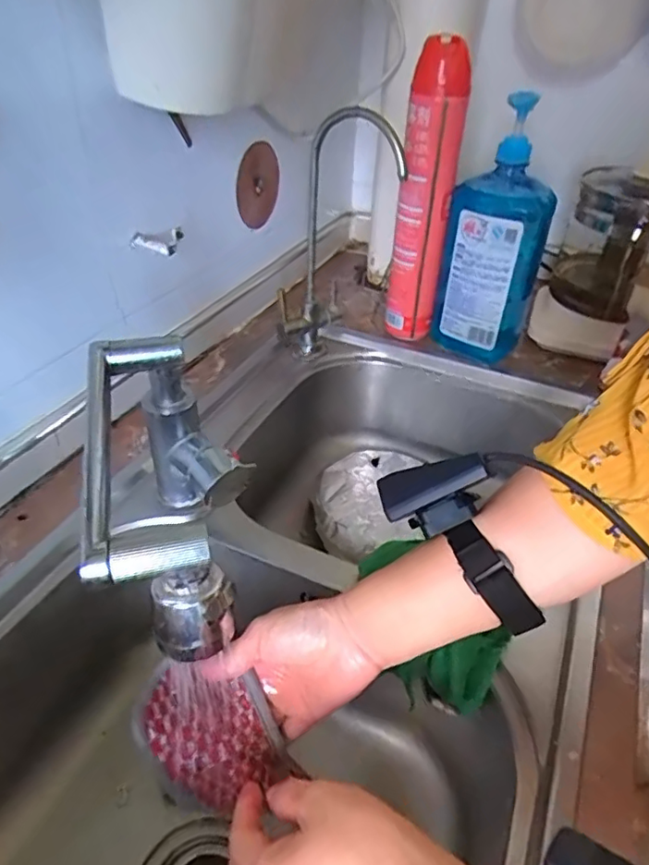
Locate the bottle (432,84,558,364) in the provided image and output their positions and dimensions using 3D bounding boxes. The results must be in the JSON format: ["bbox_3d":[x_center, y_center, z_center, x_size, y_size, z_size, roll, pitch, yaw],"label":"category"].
[{"bbox_3d":[0.195,-0.223,0.672,0.112,0.285,0.058,24,44,24],"label":"bottle"}]

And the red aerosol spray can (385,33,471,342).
[{"bbox_3d":[0.118,-0.268,0.684,0.063,0.324,0.050,12,40,11],"label":"red aerosol spray can"}]

